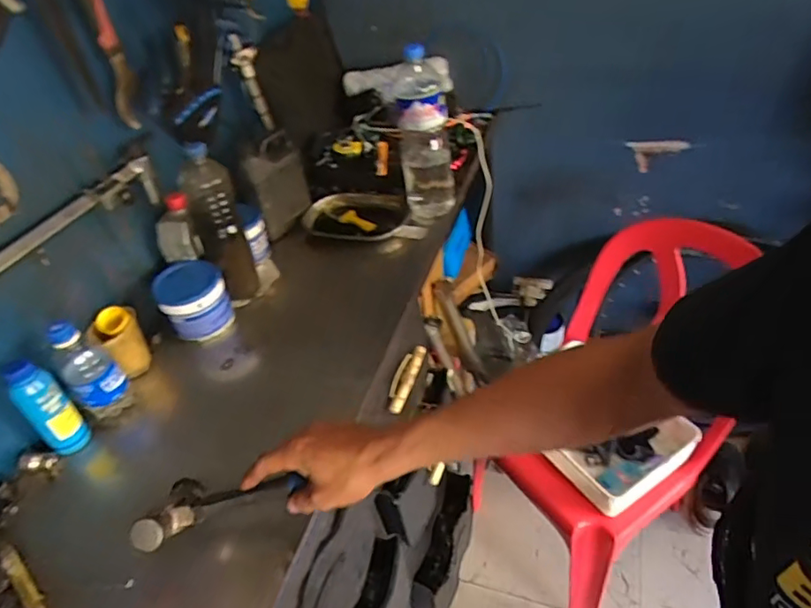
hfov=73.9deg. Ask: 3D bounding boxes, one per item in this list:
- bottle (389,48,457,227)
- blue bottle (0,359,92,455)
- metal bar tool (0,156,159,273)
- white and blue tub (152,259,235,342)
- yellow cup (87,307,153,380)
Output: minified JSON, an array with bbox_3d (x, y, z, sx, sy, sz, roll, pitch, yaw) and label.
[{"bbox_3d":[0.036,-0.311,1.023,0.106,0.294,0.091,-2,42,8],"label":"bottle"},{"bbox_3d":[-0.474,0.134,0.711,0.052,0.150,0.052,29,54,35],"label":"blue bottle"},{"bbox_3d":[-0.459,-0.083,0.717,0.043,0.063,0.395,9,45,20],"label":"metal bar tool"},{"bbox_3d":[-0.344,-0.007,0.880,0.103,0.092,0.113,-5,42,5],"label":"white and blue tub"},{"bbox_3d":[-0.425,0.062,0.814,0.065,0.103,0.066,-30,46,-22],"label":"yellow cup"}]

